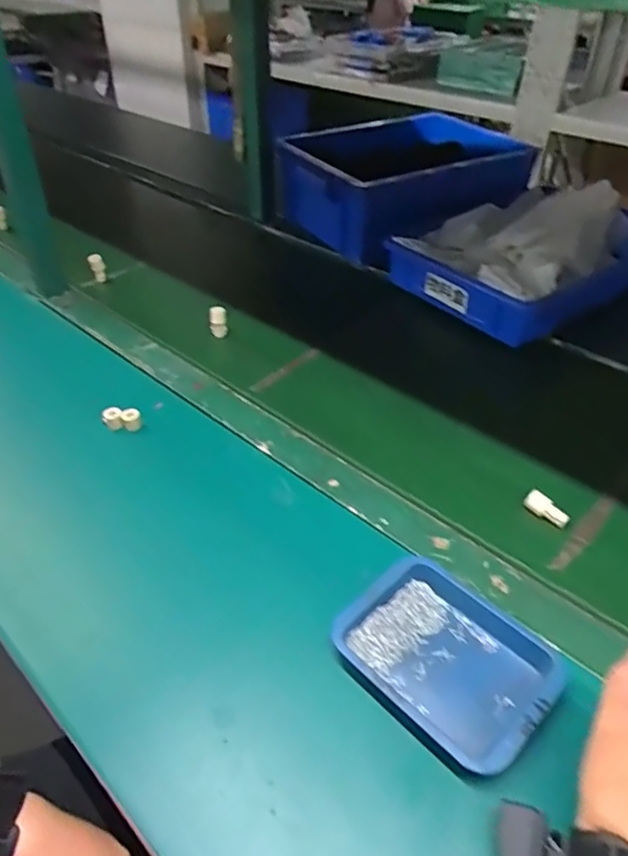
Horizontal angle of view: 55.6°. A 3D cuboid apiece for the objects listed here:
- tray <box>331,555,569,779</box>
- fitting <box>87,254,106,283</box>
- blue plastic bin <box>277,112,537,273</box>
[{"bbox_3d":[0.107,0.179,0.473,0.131,0.026,0.155,-31,49,-32],"label":"tray"},{"bbox_3d":[-0.353,-0.258,0.972,0.023,0.054,0.015,-16,43,-20],"label":"fitting"},{"bbox_3d":[0.170,-0.466,1.147,0.406,0.162,0.315,-20,44,-23],"label":"blue plastic bin"}]

